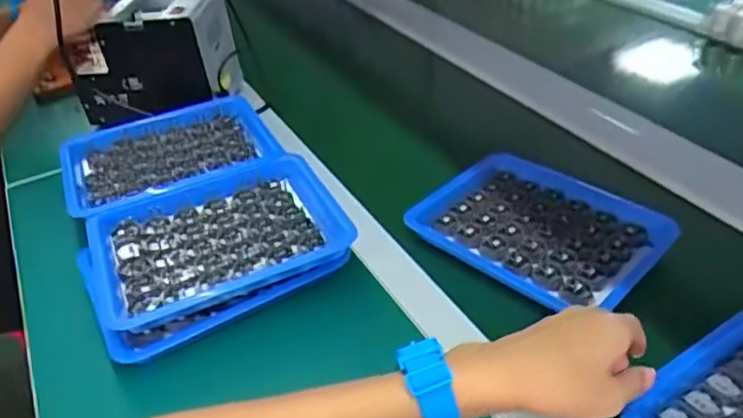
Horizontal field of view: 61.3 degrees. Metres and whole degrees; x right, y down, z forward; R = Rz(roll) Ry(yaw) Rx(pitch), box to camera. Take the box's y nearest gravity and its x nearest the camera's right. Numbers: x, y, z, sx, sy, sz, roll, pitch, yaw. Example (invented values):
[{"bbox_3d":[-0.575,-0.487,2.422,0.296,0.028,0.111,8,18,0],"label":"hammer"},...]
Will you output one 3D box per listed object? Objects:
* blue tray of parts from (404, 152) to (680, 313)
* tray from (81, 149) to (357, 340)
[{"bbox_3d":[0.167,0.018,0.620,0.166,0.029,0.211,-32,45,-32],"label":"blue tray of parts"},{"bbox_3d":[-0.141,0.024,0.582,0.225,0.031,0.164,-20,39,-19],"label":"tray"}]

